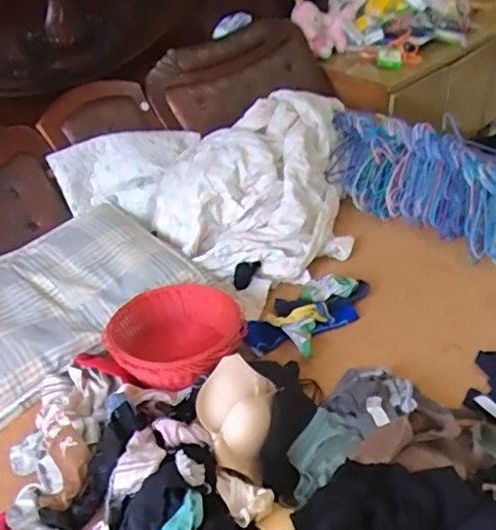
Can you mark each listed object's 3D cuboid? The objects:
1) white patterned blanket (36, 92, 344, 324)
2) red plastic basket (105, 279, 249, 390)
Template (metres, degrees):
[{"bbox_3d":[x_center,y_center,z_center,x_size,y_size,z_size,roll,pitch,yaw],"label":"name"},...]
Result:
[{"bbox_3d":[-0.001,-0.261,1.528,0.810,0.185,0.656,-32,46,-30],"label":"white patterned blanket"},{"bbox_3d":[-0.146,0.165,1.193,0.277,0.140,0.273,-15,39,-12],"label":"red plastic basket"}]

